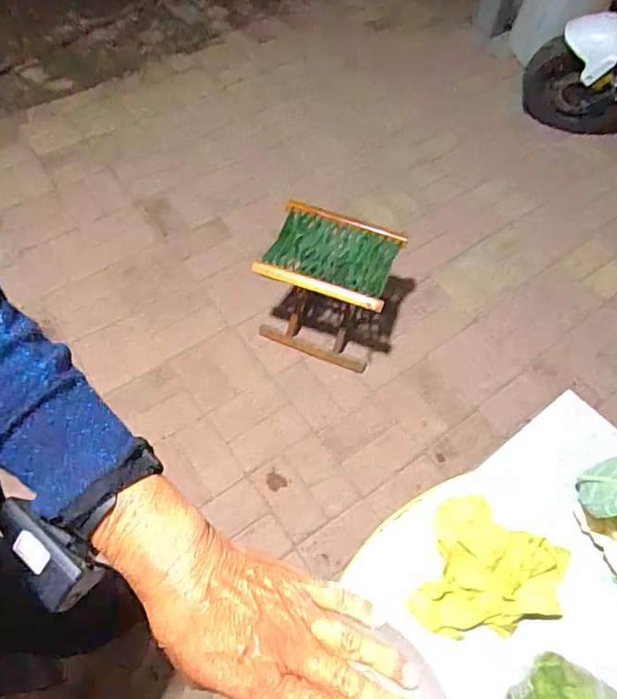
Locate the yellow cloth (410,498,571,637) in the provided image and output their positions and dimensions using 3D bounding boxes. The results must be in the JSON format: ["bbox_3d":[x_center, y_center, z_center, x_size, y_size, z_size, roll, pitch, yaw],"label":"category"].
[{"bbox_3d":[0.269,0.326,0.745,0.193,0.053,0.199,23,60,11],"label":"yellow cloth"}]

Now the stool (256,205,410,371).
[{"bbox_3d":[0.052,-0.159,1.348,0.303,0.314,0.232,20,60,9],"label":"stool"}]

